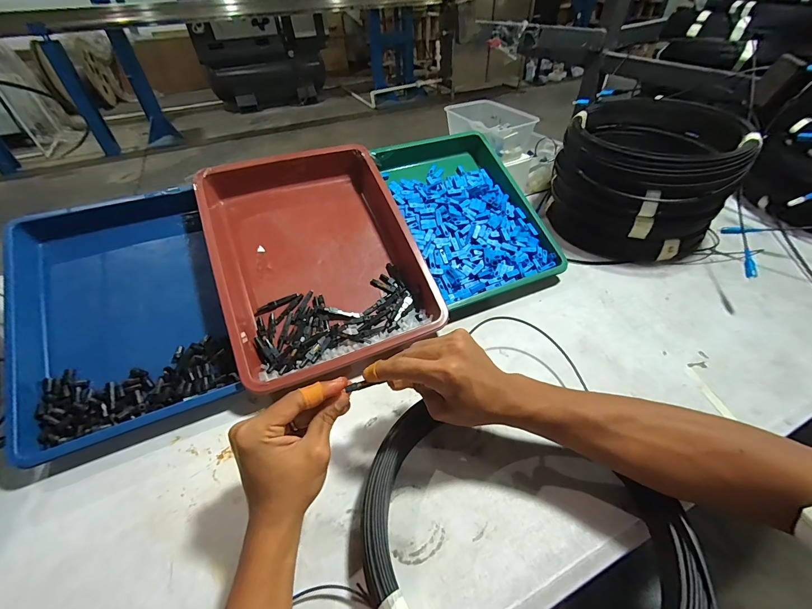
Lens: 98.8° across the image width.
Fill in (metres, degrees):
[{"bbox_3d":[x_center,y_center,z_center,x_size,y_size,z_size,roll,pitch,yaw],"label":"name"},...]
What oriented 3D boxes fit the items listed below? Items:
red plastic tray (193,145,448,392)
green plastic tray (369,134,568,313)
[{"bbox_3d":[-0.131,-0.080,0.507,0.268,0.063,0.362,-18,67,-17],"label":"red plastic tray"},{"bbox_3d":[0.095,-0.163,0.582,0.207,0.041,0.332,-19,66,-13],"label":"green plastic tray"}]

